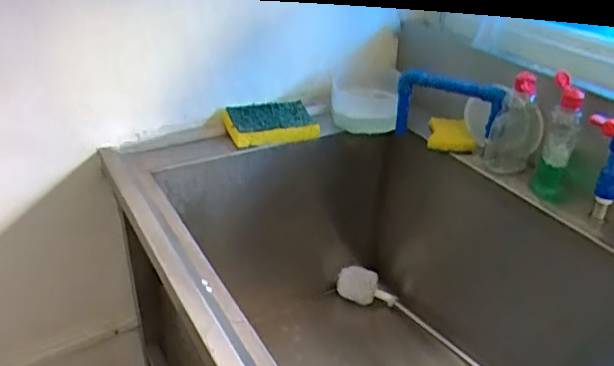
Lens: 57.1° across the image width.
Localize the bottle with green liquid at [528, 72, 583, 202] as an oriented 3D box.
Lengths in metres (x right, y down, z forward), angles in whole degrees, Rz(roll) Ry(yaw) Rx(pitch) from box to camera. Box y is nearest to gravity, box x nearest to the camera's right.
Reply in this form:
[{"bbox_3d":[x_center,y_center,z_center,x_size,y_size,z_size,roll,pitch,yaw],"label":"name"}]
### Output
[{"bbox_3d":[0.361,-0.056,0.808,0.055,0.183,0.049,20,35,27],"label":"bottle with green liquid"}]

